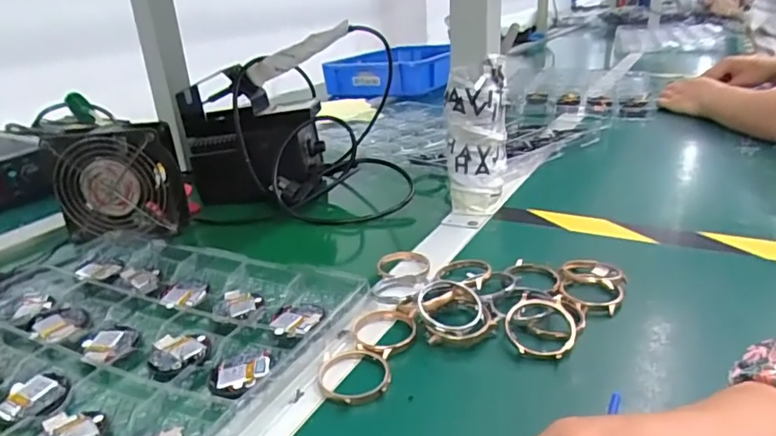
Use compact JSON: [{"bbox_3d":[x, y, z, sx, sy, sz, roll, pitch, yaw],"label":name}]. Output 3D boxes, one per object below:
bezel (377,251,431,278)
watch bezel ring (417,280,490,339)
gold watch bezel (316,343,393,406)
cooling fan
[{"bbox_3d":[0.013,0.041,0.464,0.045,0.006,0.051,-1,21,11],"label":"bezel"},{"bbox_3d":[0.046,0.066,0.379,0.050,0.014,0.048,3,40,-2],"label":"watch bezel ring"},{"bbox_3d":[-0.021,0.099,0.338,0.045,0.009,0.048,-4,22,2],"label":"gold watch bezel"},{"bbox_3d":[-0.292,-0.043,0.581,0.120,0.109,0.054,-2,24,5],"label":"cooling fan"}]

